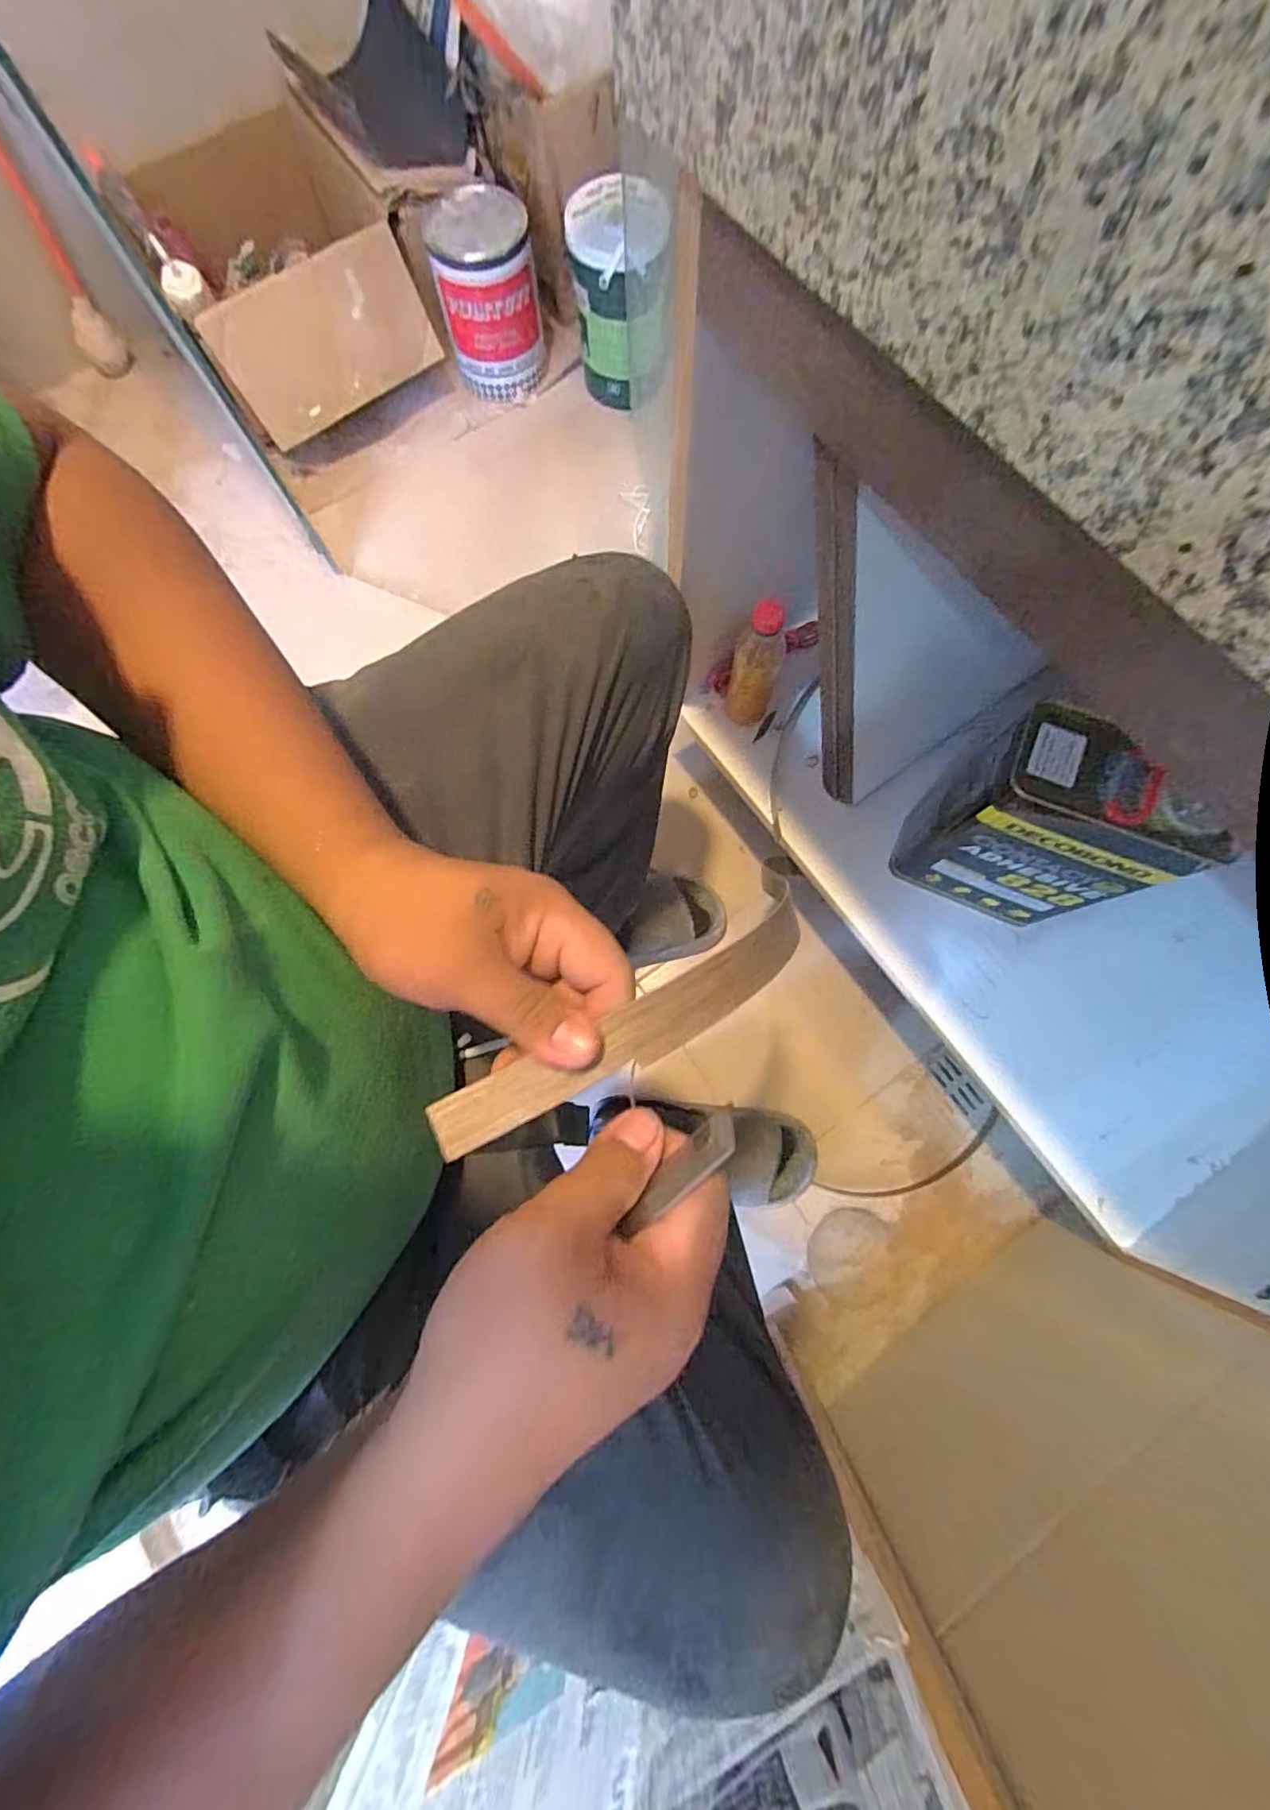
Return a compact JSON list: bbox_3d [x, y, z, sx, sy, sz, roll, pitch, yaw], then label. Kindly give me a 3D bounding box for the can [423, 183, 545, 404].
[{"bbox_3d":[-0.248,-1.032,1.020,0.154,0.205,0.166,0,77,1],"label":"can"}]

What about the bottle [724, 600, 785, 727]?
[{"bbox_3d":[0.127,-0.260,0.649,0.060,0.190,0.050,18,78,6],"label":"bottle"}]

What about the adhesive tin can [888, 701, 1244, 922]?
[{"bbox_3d":[0.374,-0.064,0.576,0.172,0.259,0.087,23,79,7],"label":"adhesive tin can"}]

